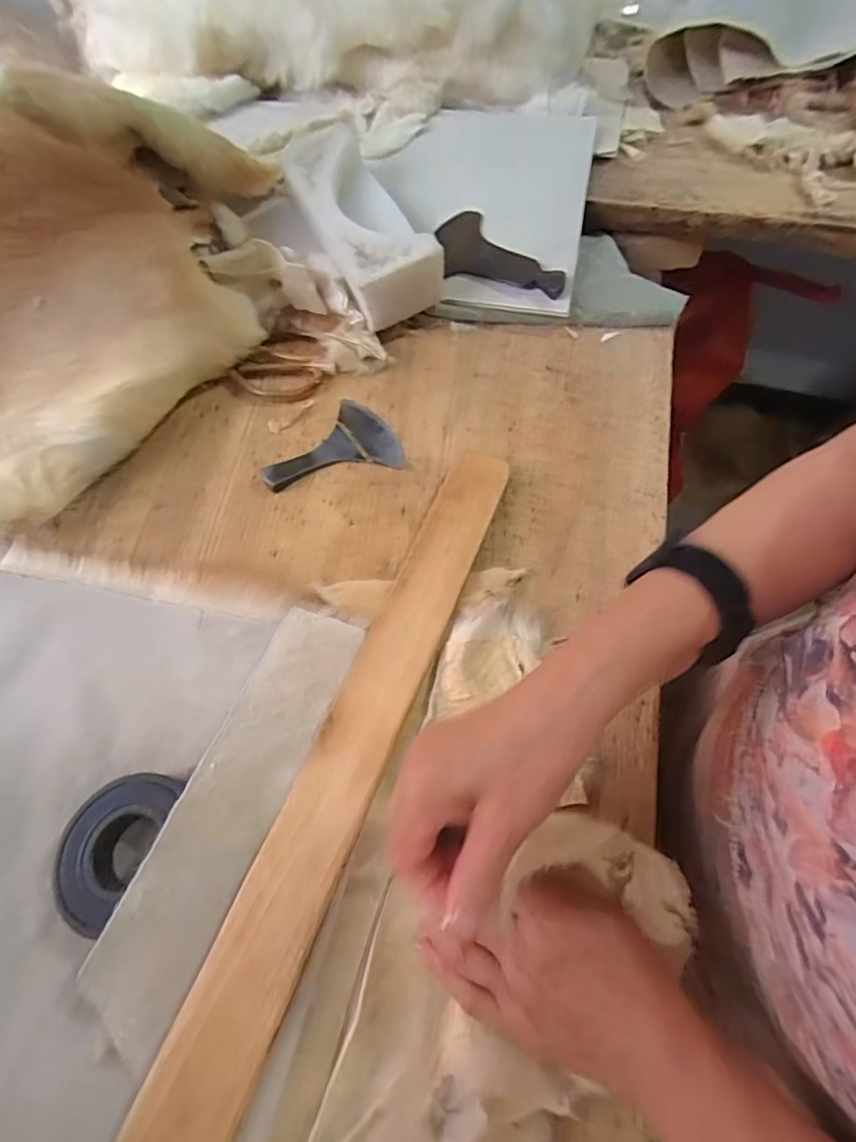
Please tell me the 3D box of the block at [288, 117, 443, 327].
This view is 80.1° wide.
[{"bbox_3d":[-0.072,-0.374,0.537,0.099,0.060,0.233,-24,77,-12],"label":"block"}]

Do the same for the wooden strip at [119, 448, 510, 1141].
[{"bbox_3d":[-0.041,0.098,0.351,0.056,0.009,0.486,17,63,13],"label":"wooden strip"}]

